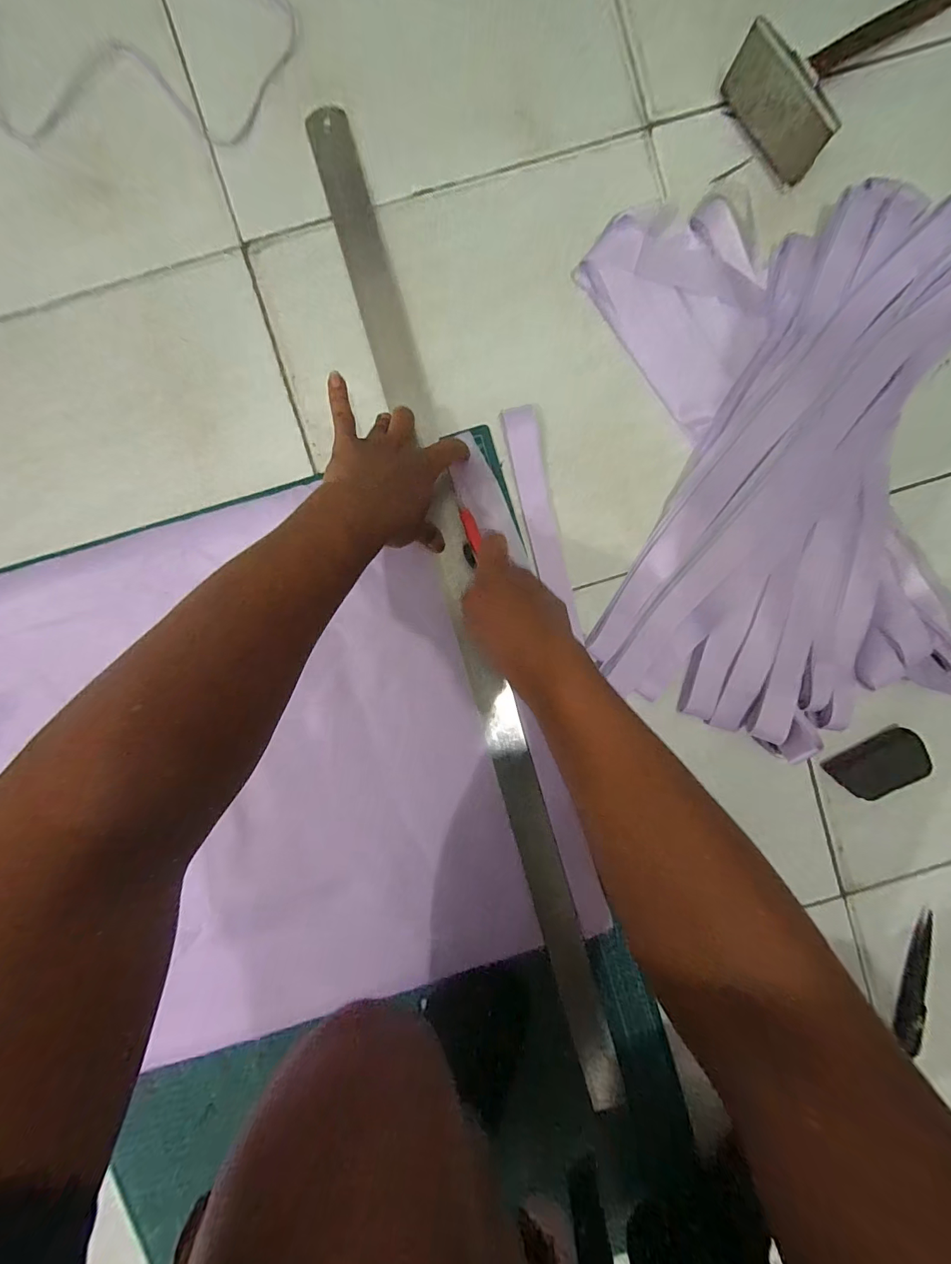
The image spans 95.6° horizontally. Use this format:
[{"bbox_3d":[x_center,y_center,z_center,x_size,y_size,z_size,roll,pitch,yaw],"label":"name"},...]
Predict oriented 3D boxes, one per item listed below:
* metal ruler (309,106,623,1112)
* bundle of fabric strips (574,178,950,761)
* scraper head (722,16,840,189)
[{"bbox_3d":[0.002,0.009,0.419,0.043,0.010,0.953,-17,94,1],"label":"metal ruler"},{"bbox_3d":[0.288,-0.136,0.409,0.350,0.040,0.493,-3,95,-1],"label":"bundle of fabric strips"},{"bbox_3d":[0.263,-0.456,0.377,0.014,0.050,0.110,-38,95,2],"label":"scraper head"}]

